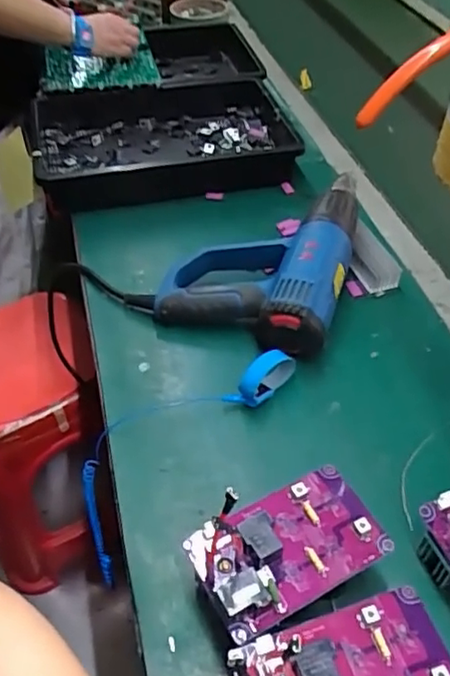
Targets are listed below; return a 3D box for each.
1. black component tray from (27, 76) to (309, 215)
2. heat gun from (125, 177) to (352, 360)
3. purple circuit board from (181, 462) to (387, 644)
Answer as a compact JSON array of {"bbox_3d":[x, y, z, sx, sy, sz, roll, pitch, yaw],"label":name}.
[{"bbox_3d":[-0.087,-0.280,0.867,0.355,0.067,0.223,-12,47,-13],"label":"black component tray"},{"bbox_3d":[0.036,-0.107,0.714,0.222,0.091,0.259,14,47,12],"label":"heat gun"},{"bbox_3d":[0.046,0.148,0.450,0.142,0.028,0.091,-23,50,-21],"label":"purple circuit board"}]

